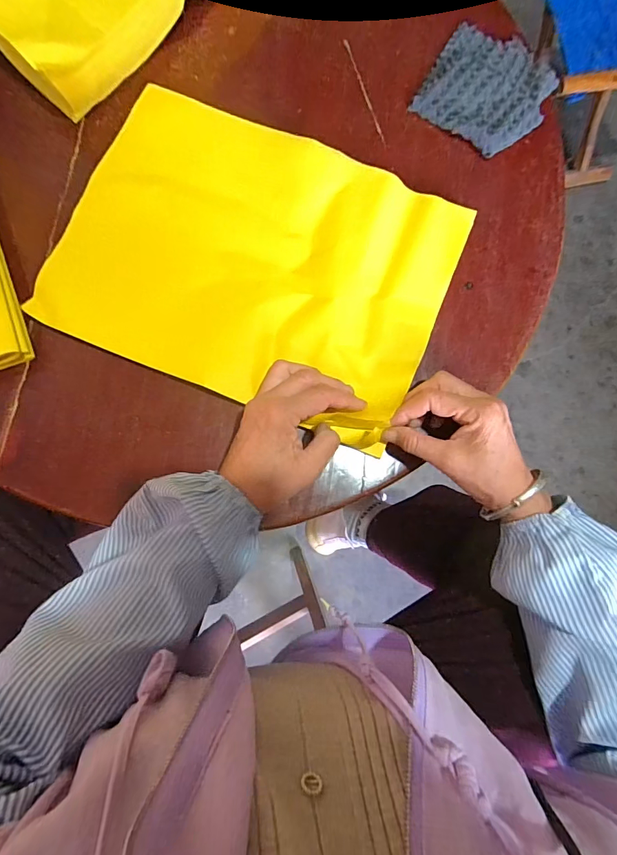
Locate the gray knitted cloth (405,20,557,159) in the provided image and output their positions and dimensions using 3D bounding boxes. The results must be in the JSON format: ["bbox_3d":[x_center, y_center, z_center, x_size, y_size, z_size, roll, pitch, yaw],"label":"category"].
[{"bbox_3d":[0.191,-0.362,0.431,0.123,0.015,0.134,32,82,0],"label":"gray knitted cloth"}]

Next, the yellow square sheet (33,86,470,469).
[{"bbox_3d":[-0.045,-0.157,0.389,0.349,0.025,0.259,22,82,-2],"label":"yellow square sheet"}]

